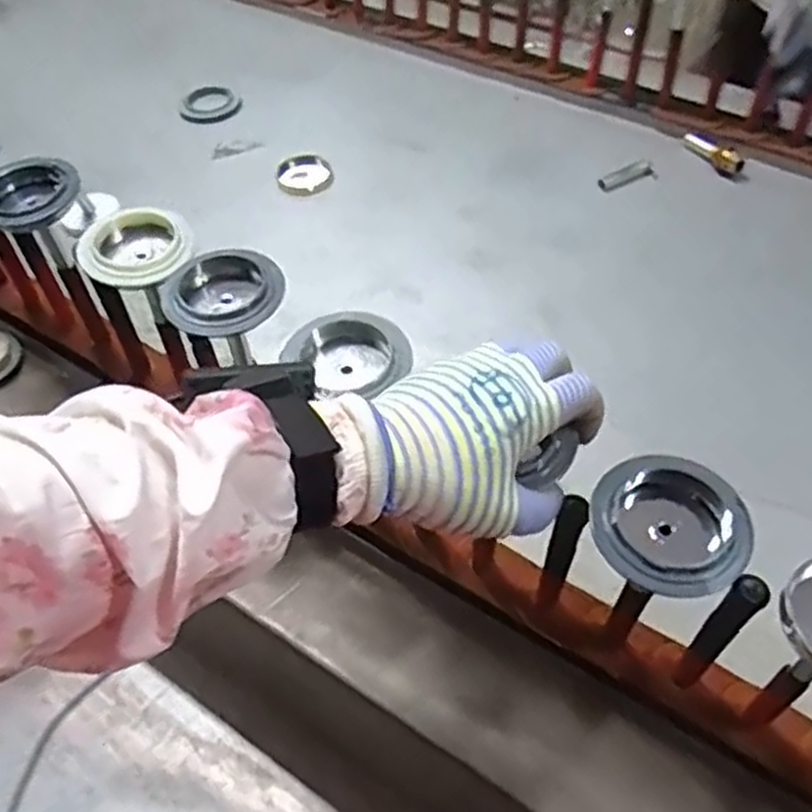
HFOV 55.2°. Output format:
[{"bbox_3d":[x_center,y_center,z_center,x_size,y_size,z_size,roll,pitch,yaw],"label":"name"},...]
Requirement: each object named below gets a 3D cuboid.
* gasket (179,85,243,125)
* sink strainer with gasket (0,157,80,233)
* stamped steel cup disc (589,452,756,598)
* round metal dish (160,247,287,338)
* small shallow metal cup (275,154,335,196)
[{"bbox_3d":[-0.256,-0.398,1.024,0.078,0.013,0.073,-11,51,-8],"label":"gasket"},{"bbox_3d":[-0.301,-0.169,0.618,0.078,0.028,0.082,-19,52,-14],"label":"sink strainer with gasket"},{"bbox_3d":[0.137,0.063,0.406,0.079,0.023,0.074,-1,50,1],"label":"stamped steel cup disc"},{"bbox_3d":[-0.123,-0.075,0.526,0.079,0.022,0.072,-1,50,1],"label":"round metal dish"},{"bbox_3d":[-0.119,-0.273,0.915,0.068,0.018,0.064,-1,50,1],"label":"small shallow metal cup"}]

